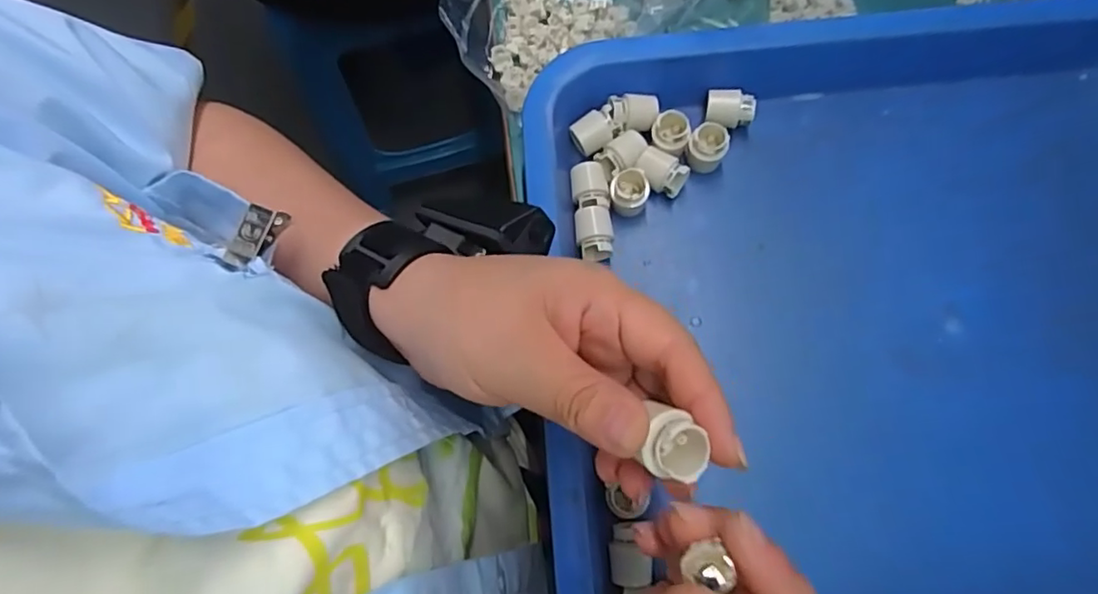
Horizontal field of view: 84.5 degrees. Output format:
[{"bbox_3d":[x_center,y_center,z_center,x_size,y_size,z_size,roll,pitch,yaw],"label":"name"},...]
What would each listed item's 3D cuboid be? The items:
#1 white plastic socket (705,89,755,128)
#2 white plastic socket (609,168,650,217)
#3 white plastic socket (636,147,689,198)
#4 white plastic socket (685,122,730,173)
[{"bbox_3d":[0.104,-0.108,0.351,0.026,0.023,0.019,8,78,4],"label":"white plastic socket"},{"bbox_3d":[0.045,-0.058,0.342,0.021,0.025,0.020,0,77,1],"label":"white plastic socket"},{"bbox_3d":[0.064,-0.071,0.345,0.028,0.023,0.022,25,80,7],"label":"white plastic socket"},{"bbox_3d":[0.090,-0.085,0.344,0.021,0.028,0.021,0,78,2],"label":"white plastic socket"}]

